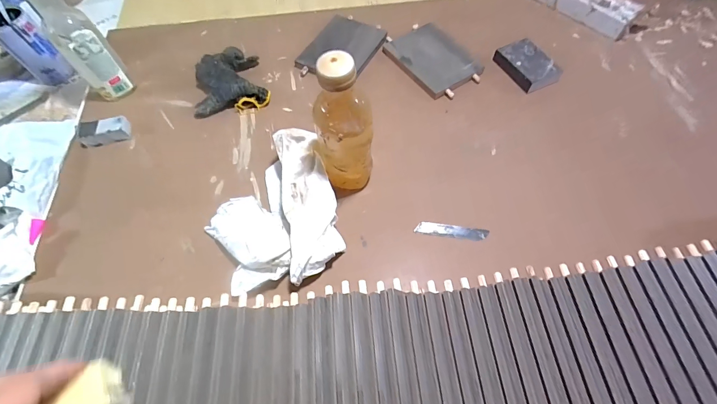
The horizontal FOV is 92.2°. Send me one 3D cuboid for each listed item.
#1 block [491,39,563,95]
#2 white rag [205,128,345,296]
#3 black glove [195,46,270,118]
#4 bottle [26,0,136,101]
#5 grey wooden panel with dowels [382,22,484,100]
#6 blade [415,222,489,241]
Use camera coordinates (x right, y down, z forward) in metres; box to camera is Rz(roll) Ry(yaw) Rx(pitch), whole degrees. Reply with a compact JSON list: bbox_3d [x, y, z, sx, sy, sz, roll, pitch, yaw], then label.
[{"bbox_3d":[0.299,-0.246,0.618,0.077,0.028,0.099,-26,64,-13],"label":"block"},{"bbox_3d":[-0.120,0.012,0.465,0.176,0.070,0.205,-16,63,-8],"label":"white rag"},{"bbox_3d":[-0.229,-0.224,0.609,0.127,0.043,0.148,-11,62,-5],"label":"black glove"},{"bbox_3d":[-0.429,-0.247,0.529,0.063,0.205,0.052,-37,67,-18],"label":"bottle"},{"bbox_3d":[0.136,-0.262,0.635,0.124,0.019,0.169,-32,66,-15],"label":"grey wooden panel with dowels"},{"bbox_3d":[0.131,0.041,0.484,0.098,0.006,0.020,7,55,7],"label":"blade"}]

